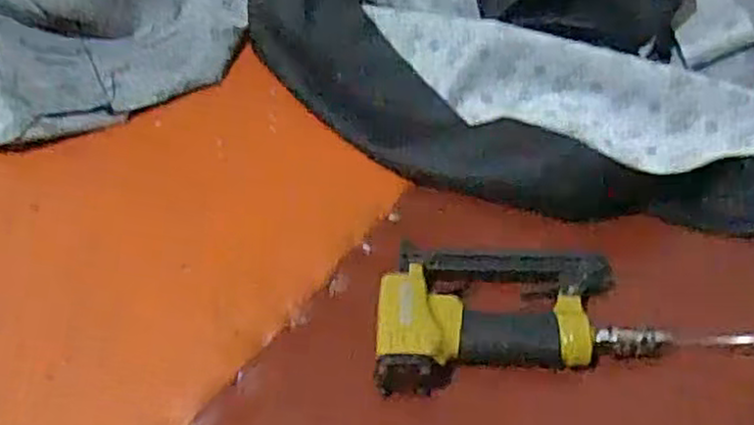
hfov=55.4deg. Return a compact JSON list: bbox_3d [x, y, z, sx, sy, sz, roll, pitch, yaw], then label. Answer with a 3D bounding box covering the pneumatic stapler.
[{"bbox_3d":[0.107,0.074,0.589,0.218,0.041,0.120,-3,50,-3],"label":"pneumatic stapler"}]

